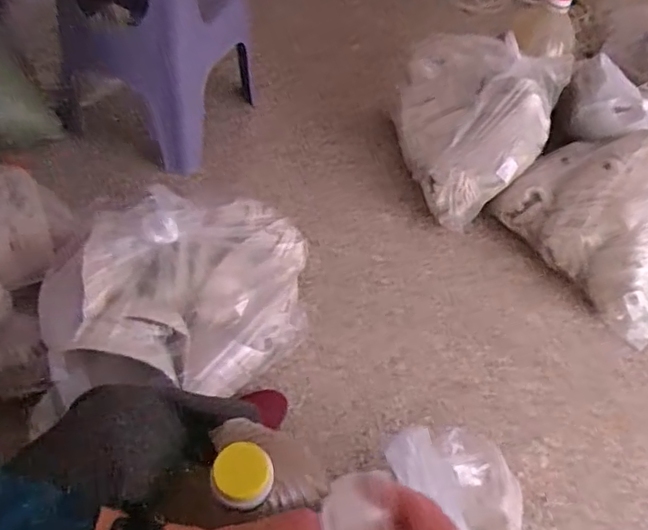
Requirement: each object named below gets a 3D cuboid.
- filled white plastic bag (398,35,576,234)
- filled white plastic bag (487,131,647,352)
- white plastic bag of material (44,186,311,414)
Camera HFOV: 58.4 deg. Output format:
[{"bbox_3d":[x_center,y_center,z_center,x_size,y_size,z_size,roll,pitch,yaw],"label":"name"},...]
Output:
[{"bbox_3d":[0.328,-0.330,1.355,0.355,0.306,0.329,24,51,9],"label":"filled white plastic bag"},{"bbox_3d":[0.681,-0.128,1.325,0.370,0.239,0.428,-33,62,-28],"label":"filled white plastic bag"},{"bbox_3d":[-0.224,0.081,0.982,0.437,0.285,0.276,-10,54,-18],"label":"white plastic bag of material"}]

